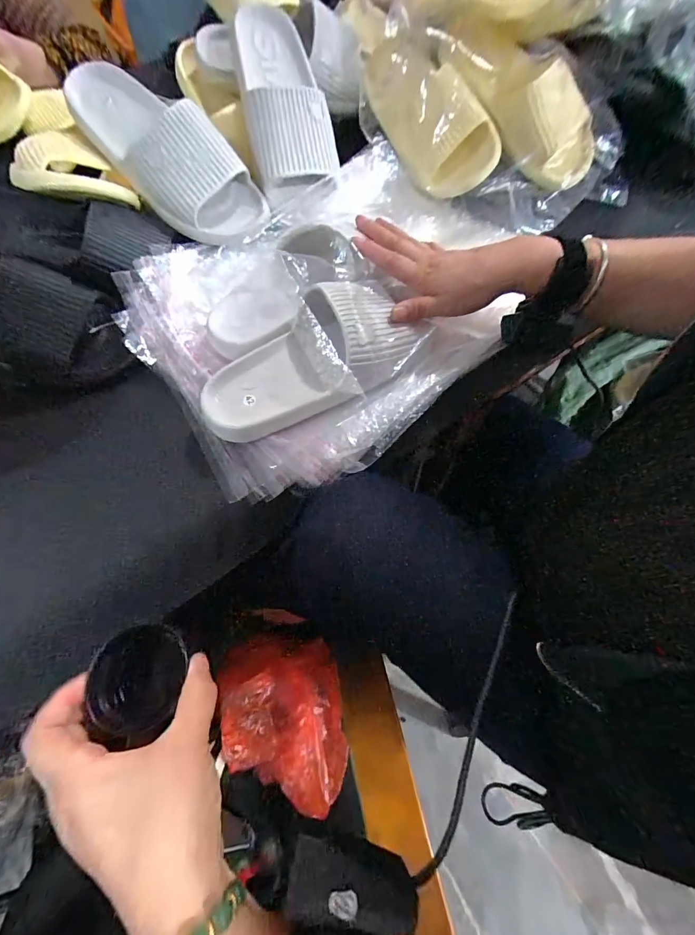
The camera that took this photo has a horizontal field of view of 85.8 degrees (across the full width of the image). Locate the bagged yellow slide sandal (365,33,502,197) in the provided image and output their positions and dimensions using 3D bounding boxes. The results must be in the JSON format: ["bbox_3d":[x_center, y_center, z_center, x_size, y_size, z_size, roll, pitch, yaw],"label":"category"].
[{"bbox_3d":[0.106,-0.469,0.499,0.105,0.094,0.229,-24,67,-8],"label":"bagged yellow slide sandal"}]

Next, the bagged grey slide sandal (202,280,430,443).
[{"bbox_3d":[-0.033,-0.111,0.373,0.233,0.065,0.112,-33,68,-12],"label":"bagged grey slide sandal"}]

